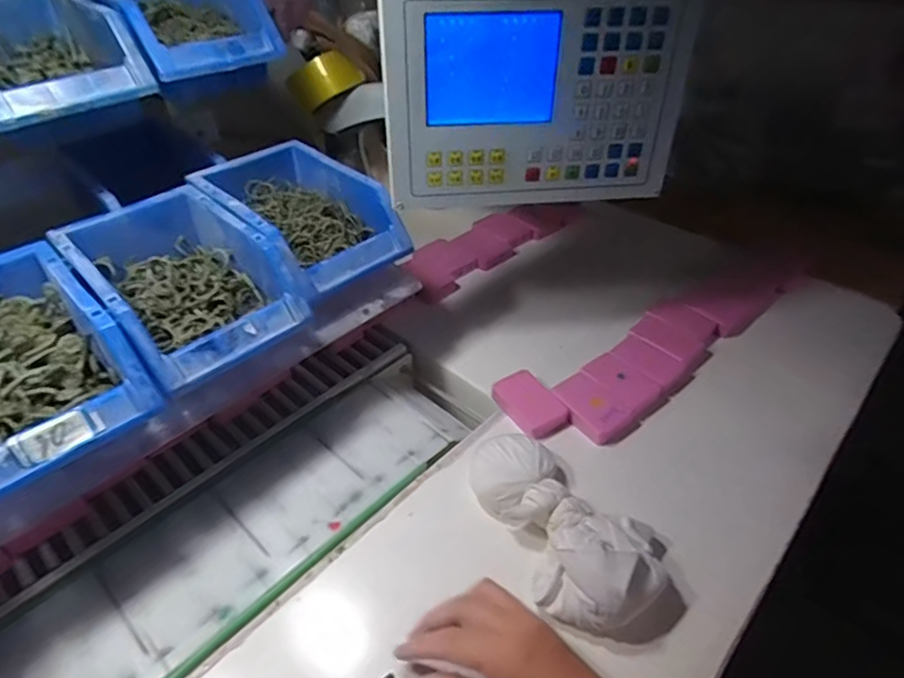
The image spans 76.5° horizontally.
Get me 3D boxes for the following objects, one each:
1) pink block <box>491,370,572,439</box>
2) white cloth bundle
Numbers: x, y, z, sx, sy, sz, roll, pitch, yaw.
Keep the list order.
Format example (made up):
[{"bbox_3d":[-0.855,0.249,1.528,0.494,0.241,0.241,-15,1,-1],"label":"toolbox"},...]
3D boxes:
[{"bbox_3d":[0.077,0.064,0.559,0.046,0.018,0.071,-27,49,-27],"label":"pink block"},{"bbox_3d":[0.087,0.138,0.449,0.095,0.047,0.168,-21,45,-17],"label":"white cloth bundle"}]

